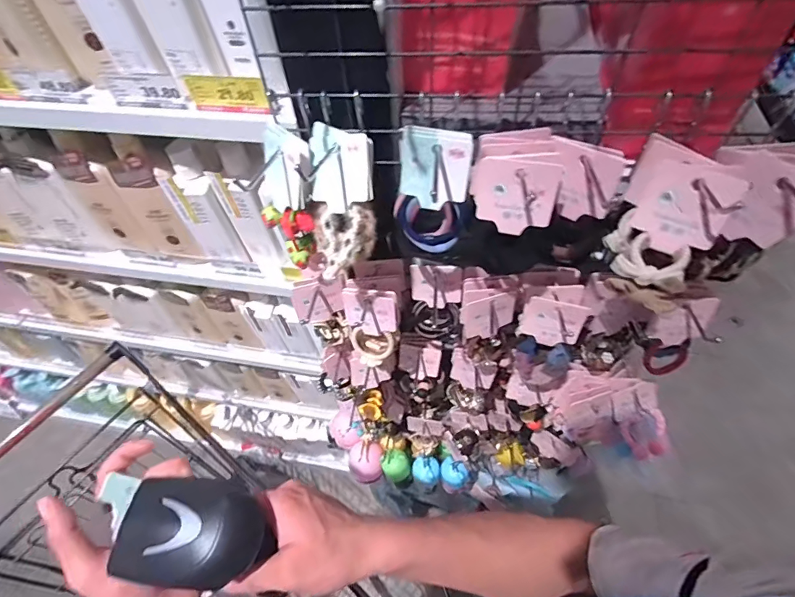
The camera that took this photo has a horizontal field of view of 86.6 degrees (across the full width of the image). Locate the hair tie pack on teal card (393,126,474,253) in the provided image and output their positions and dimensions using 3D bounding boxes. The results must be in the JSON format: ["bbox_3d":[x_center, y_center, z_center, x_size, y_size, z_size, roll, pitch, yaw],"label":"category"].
[{"bbox_3d":[0.028,-0.089,0.350,0.058,0.096,0.012,9,30,9],"label":"hair tie pack on teal card"}]

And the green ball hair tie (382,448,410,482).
[{"bbox_3d":[-0.003,0.313,0.795,0.049,0.045,0.045,-2,53,3],"label":"green ball hair tie"}]

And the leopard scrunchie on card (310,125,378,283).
[{"bbox_3d":[-0.041,-0.079,0.348,0.056,0.115,0.035,6,14,28],"label":"leopard scrunchie on card"}]

